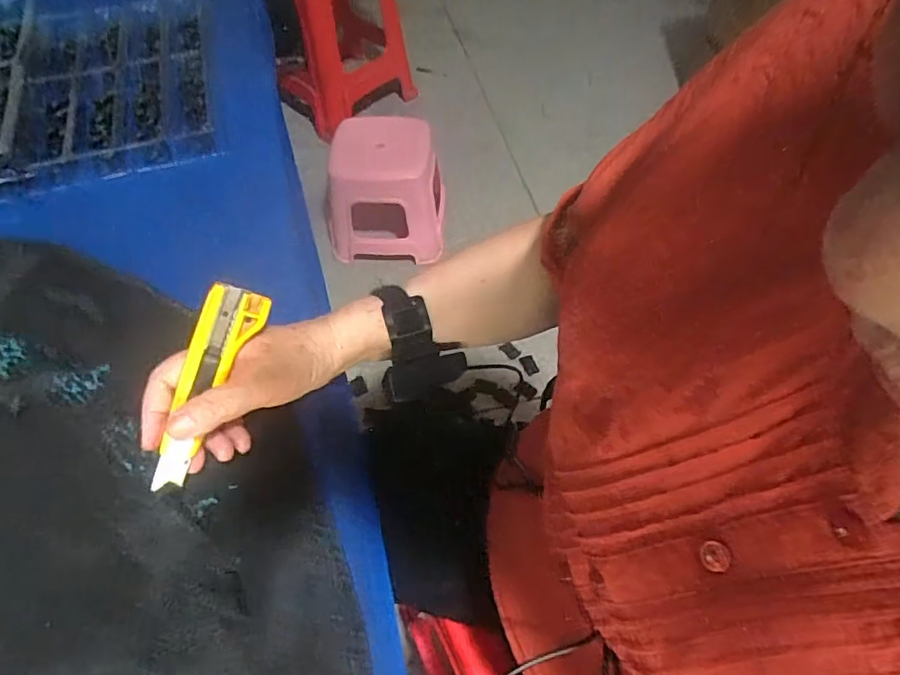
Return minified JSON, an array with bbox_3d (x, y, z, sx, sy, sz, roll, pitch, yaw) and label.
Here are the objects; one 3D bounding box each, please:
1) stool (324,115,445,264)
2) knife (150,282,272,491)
[{"bbox_3d":[-0.159,-0.385,1.404,0.281,0.280,0.278,1,56,1],"label":"stool"},{"bbox_3d":[-0.173,0.036,0.380,0.040,0.017,0.151,21,95,-24],"label":"knife"}]

